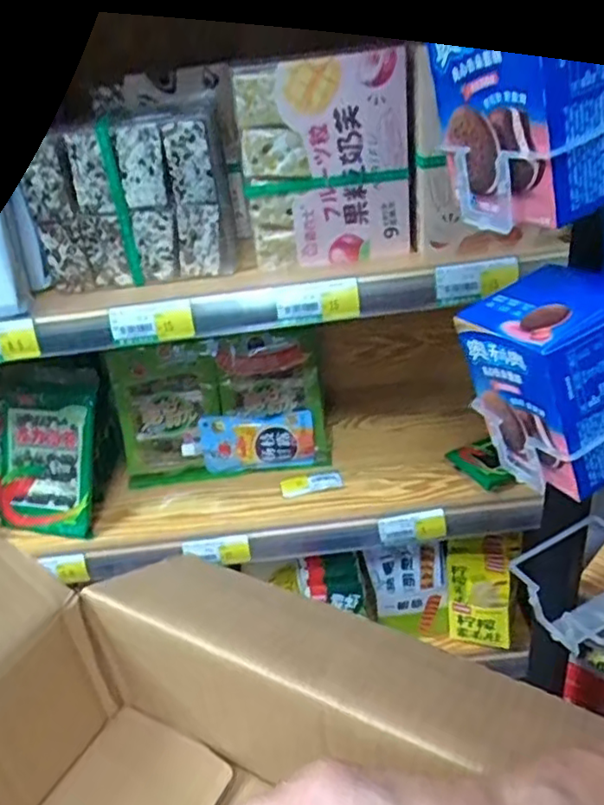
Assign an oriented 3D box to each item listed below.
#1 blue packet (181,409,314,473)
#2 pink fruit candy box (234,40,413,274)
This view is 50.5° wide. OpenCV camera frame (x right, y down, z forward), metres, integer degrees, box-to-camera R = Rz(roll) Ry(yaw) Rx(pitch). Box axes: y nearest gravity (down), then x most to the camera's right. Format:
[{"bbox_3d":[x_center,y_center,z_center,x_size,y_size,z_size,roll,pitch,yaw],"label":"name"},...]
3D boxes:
[{"bbox_3d":[-0.073,0.052,0.875,0.174,0.075,0.027,-5,14,2],"label":"blue packet"},{"bbox_3d":[0.023,-0.225,0.605,0.158,0.180,0.037,-10,30,-4],"label":"pink fruit candy box"}]

